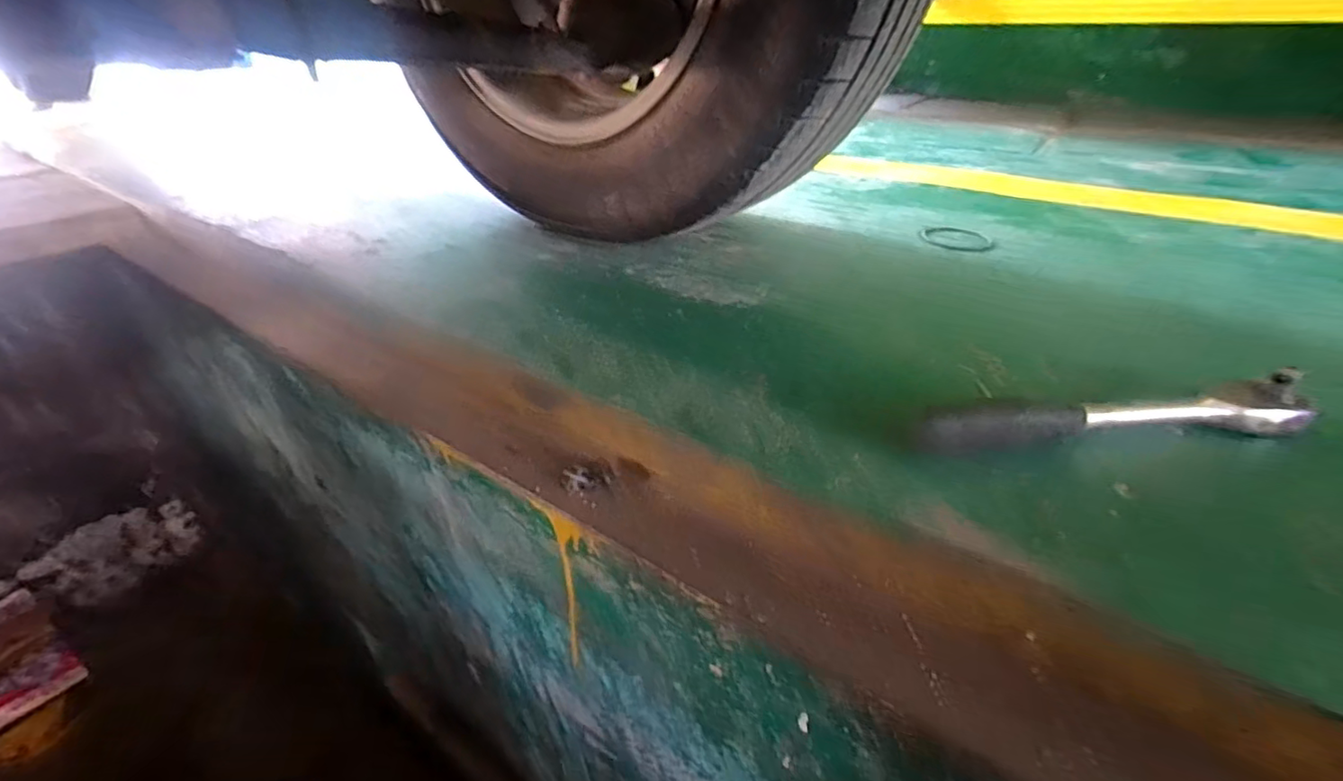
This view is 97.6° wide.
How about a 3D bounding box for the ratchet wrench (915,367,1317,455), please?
[{"bbox_3d":[0.273,0.020,0.359,0.245,0.036,0.038,-5,34,-6],"label":"ratchet wrench"}]

